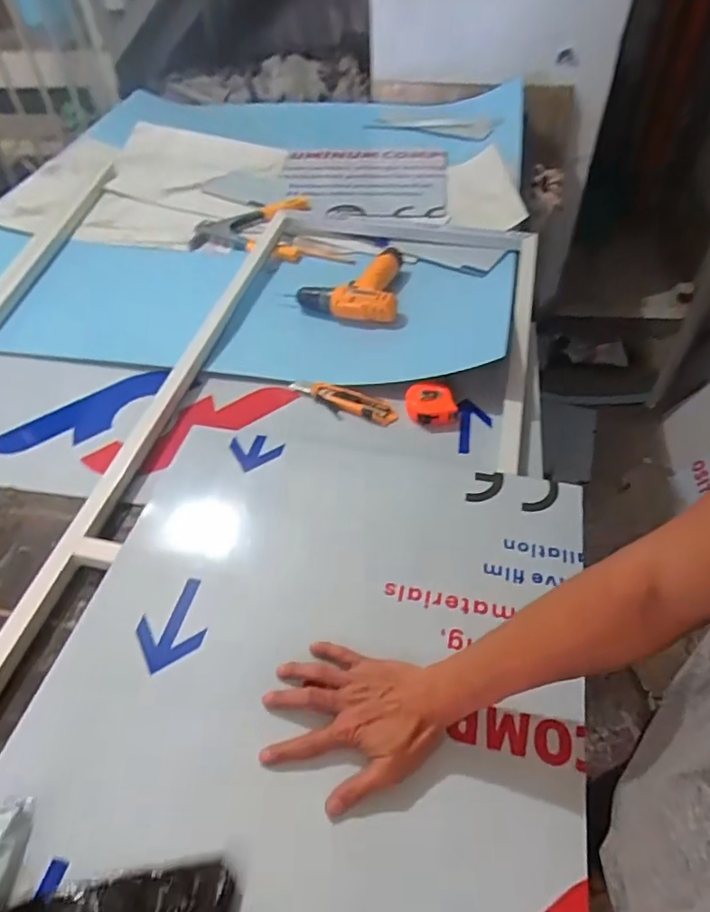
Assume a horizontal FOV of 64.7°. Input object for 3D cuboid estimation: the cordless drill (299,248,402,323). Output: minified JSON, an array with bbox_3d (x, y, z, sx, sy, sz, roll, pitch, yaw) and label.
[{"bbox_3d":[-0.010,-0.318,1.033,0.181,0.072,0.156,3,47,6],"label":"cordless drill"}]

